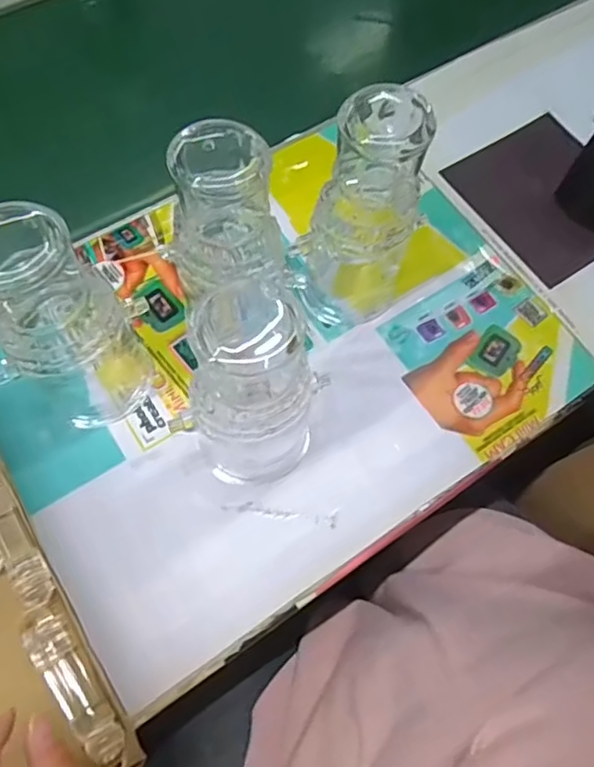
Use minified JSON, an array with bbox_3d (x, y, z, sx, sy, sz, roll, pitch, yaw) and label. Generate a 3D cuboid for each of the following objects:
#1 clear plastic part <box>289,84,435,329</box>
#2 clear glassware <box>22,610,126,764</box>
[{"bbox_3d":[0.044,-0.106,0.399,0.061,0.181,0.068,38,70,12],"label":"clear plastic part"},{"bbox_3d":[-0.132,0.180,0.350,0.022,0.024,0.090,-34,73,-16],"label":"clear glassware"}]

